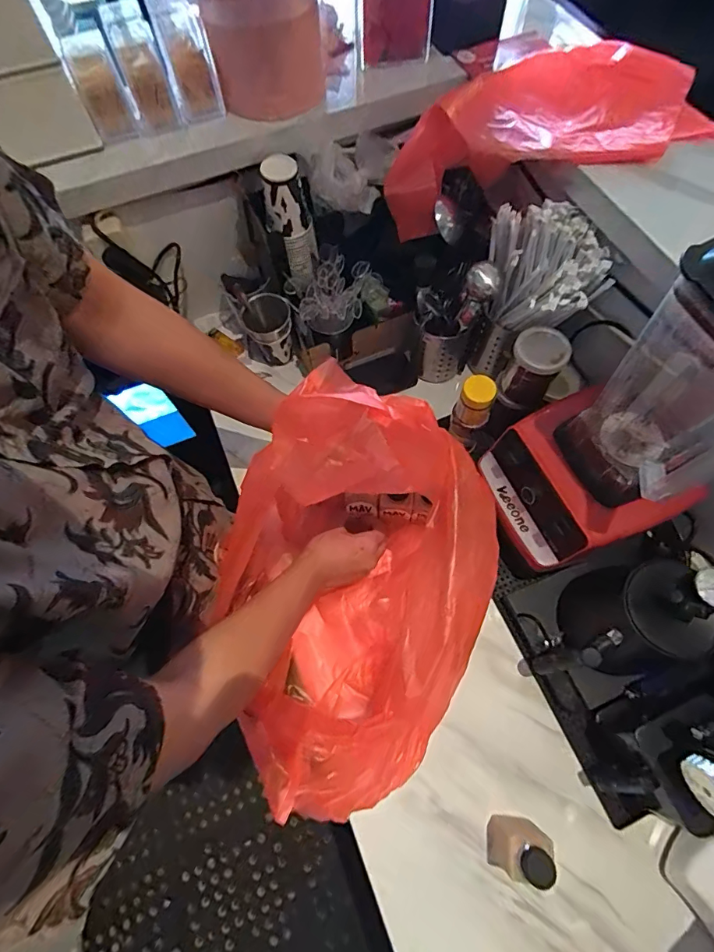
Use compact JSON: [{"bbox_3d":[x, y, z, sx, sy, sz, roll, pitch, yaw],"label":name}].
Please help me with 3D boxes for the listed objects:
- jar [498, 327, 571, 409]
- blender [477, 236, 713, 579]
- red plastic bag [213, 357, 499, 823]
[{"bbox_3d":[0.243,-0.147,0.620,0.068,0.110,0.066,-1,67,2],"label":"jar"},{"bbox_3d":[0.299,-0.063,0.458,0.227,0.378,0.184,-25,68,-8],"label":"blender"},{"bbox_3d":[-0.012,0.140,0.473,0.248,0.361,0.347,20,69,10],"label":"red plastic bag"}]

